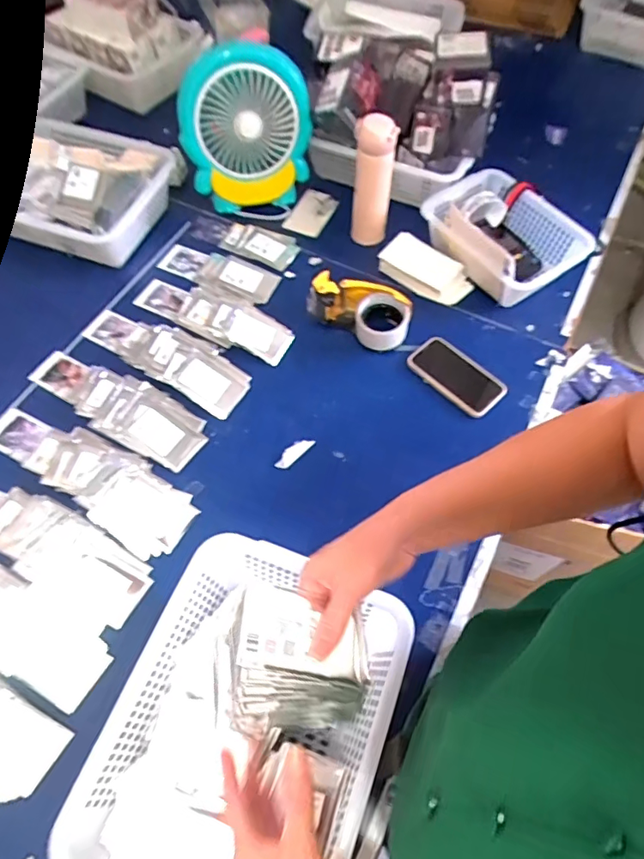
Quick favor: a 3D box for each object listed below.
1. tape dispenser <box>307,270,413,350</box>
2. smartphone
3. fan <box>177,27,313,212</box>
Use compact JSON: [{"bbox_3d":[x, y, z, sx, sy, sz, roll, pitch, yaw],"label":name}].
[{"bbox_3d":[0.057,-0.198,0.871,0.180,0.073,0.087,20,62,11],"label":"tape dispenser"},{"bbox_3d":[0.220,-0.089,0.844,0.089,0.012,0.154,-40,68,-20],"label":"smartphone"},{"bbox_3d":[-0.139,-0.547,0.961,0.234,0.251,0.109,-11,61,-6],"label":"fan"}]

